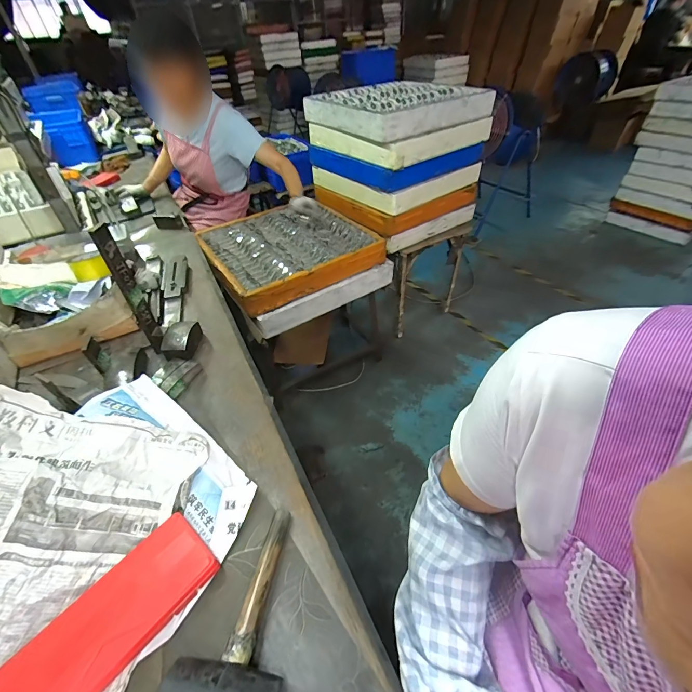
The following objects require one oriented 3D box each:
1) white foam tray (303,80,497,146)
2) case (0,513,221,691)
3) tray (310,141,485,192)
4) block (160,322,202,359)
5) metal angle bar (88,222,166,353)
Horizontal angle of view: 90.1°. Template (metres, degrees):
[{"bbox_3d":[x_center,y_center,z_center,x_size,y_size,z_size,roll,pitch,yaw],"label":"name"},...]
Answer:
[{"bbox_3d":[0.187,-0.961,1.393,0.570,0.099,0.554,-32,50,-25],"label":"white foam tray"},{"bbox_3d":[-0.278,0.322,0.392,0.098,0.038,0.253,29,53,30],"label":"case"},{"bbox_3d":[0.212,-0.859,1.542,0.573,0.094,0.579,-33,50,-26],"label":"tray"},{"bbox_3d":[-0.351,-0.011,0.743,0.059,0.048,0.100,-2,43,3],"label":"block"},{"bbox_3d":[-0.408,-0.094,0.669,0.040,0.262,0.038,-33,50,-26],"label":"metal angle bar"}]

